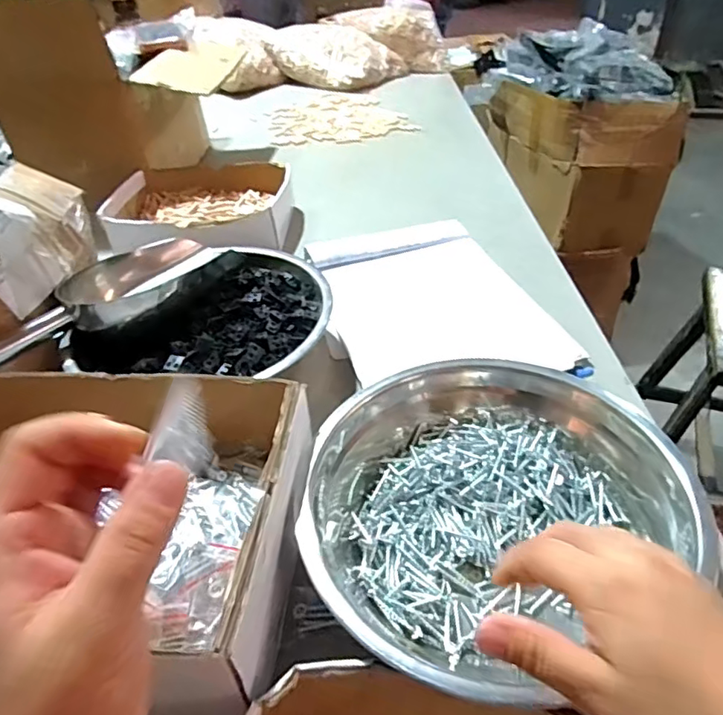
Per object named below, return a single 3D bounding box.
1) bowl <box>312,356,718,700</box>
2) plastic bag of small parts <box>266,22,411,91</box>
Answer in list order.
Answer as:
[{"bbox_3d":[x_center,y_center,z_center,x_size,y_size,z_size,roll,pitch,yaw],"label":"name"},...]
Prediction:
[{"bbox_3d":[0.088,0.097,0.401,0.272,0.064,0.226,-28,45,-26],"label":"bowl"},{"bbox_3d":[-0.064,-0.756,1.399,0.295,0.105,0.188,18,45,24],"label":"plastic bag of small parts"}]

